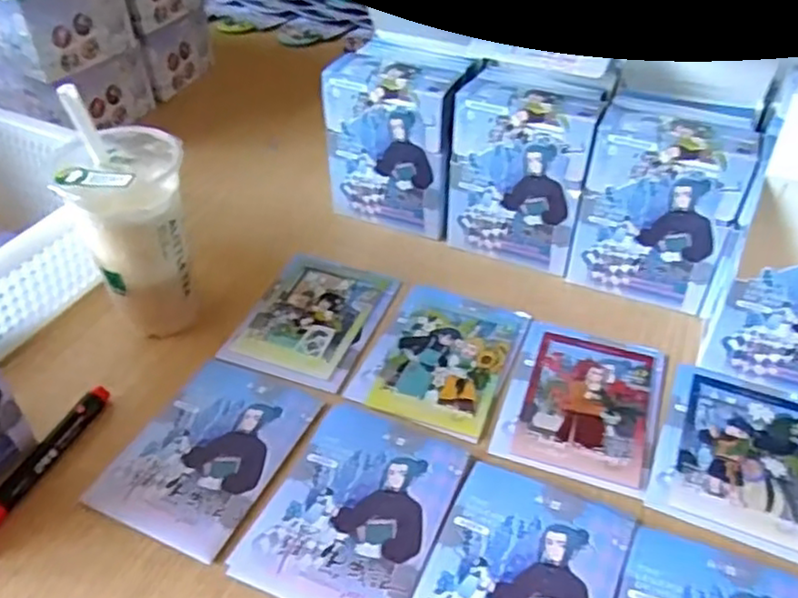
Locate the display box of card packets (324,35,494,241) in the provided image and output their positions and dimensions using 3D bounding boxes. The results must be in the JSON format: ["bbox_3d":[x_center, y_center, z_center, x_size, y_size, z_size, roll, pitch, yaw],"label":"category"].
[{"bbox_3d":[0.006,-0.163,0.674,0.126,0.145,0.107,12,45,16],"label":"display box of card packets"}]

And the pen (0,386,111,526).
[{"bbox_3d":[-0.256,0.118,0.486,0.016,0.021,0.143,15,47,18],"label":"pen"}]

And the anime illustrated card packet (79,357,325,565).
[{"bbox_3d":[-0.136,0.107,0.499,0.110,0.006,0.142,17,48,20],"label":"anime illustrated card packet"}]

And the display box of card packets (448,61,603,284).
[{"bbox_3d":[0.118,-0.127,0.633,0.122,0.156,0.104,14,46,18],"label":"display box of card packets"}]

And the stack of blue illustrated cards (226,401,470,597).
[{"bbox_3d":[-0.029,0.138,0.460,0.115,0.007,0.142,16,48,19],"label":"stack of blue illustrated cards"}]

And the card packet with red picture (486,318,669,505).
[{"bbox_3d":[0.141,0.077,0.529,0.110,0.005,0.142,14,47,17],"label":"card packet with red picture"}]

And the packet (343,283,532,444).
[{"bbox_3d":[0.037,0.045,0.568,0.112,0.011,0.148,16,47,19],"label":"packet"}]

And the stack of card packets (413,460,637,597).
[{"bbox_3d":[0.073,0.171,0.420,0.110,0.006,0.146,17,48,20],"label":"stack of card packets"}]

